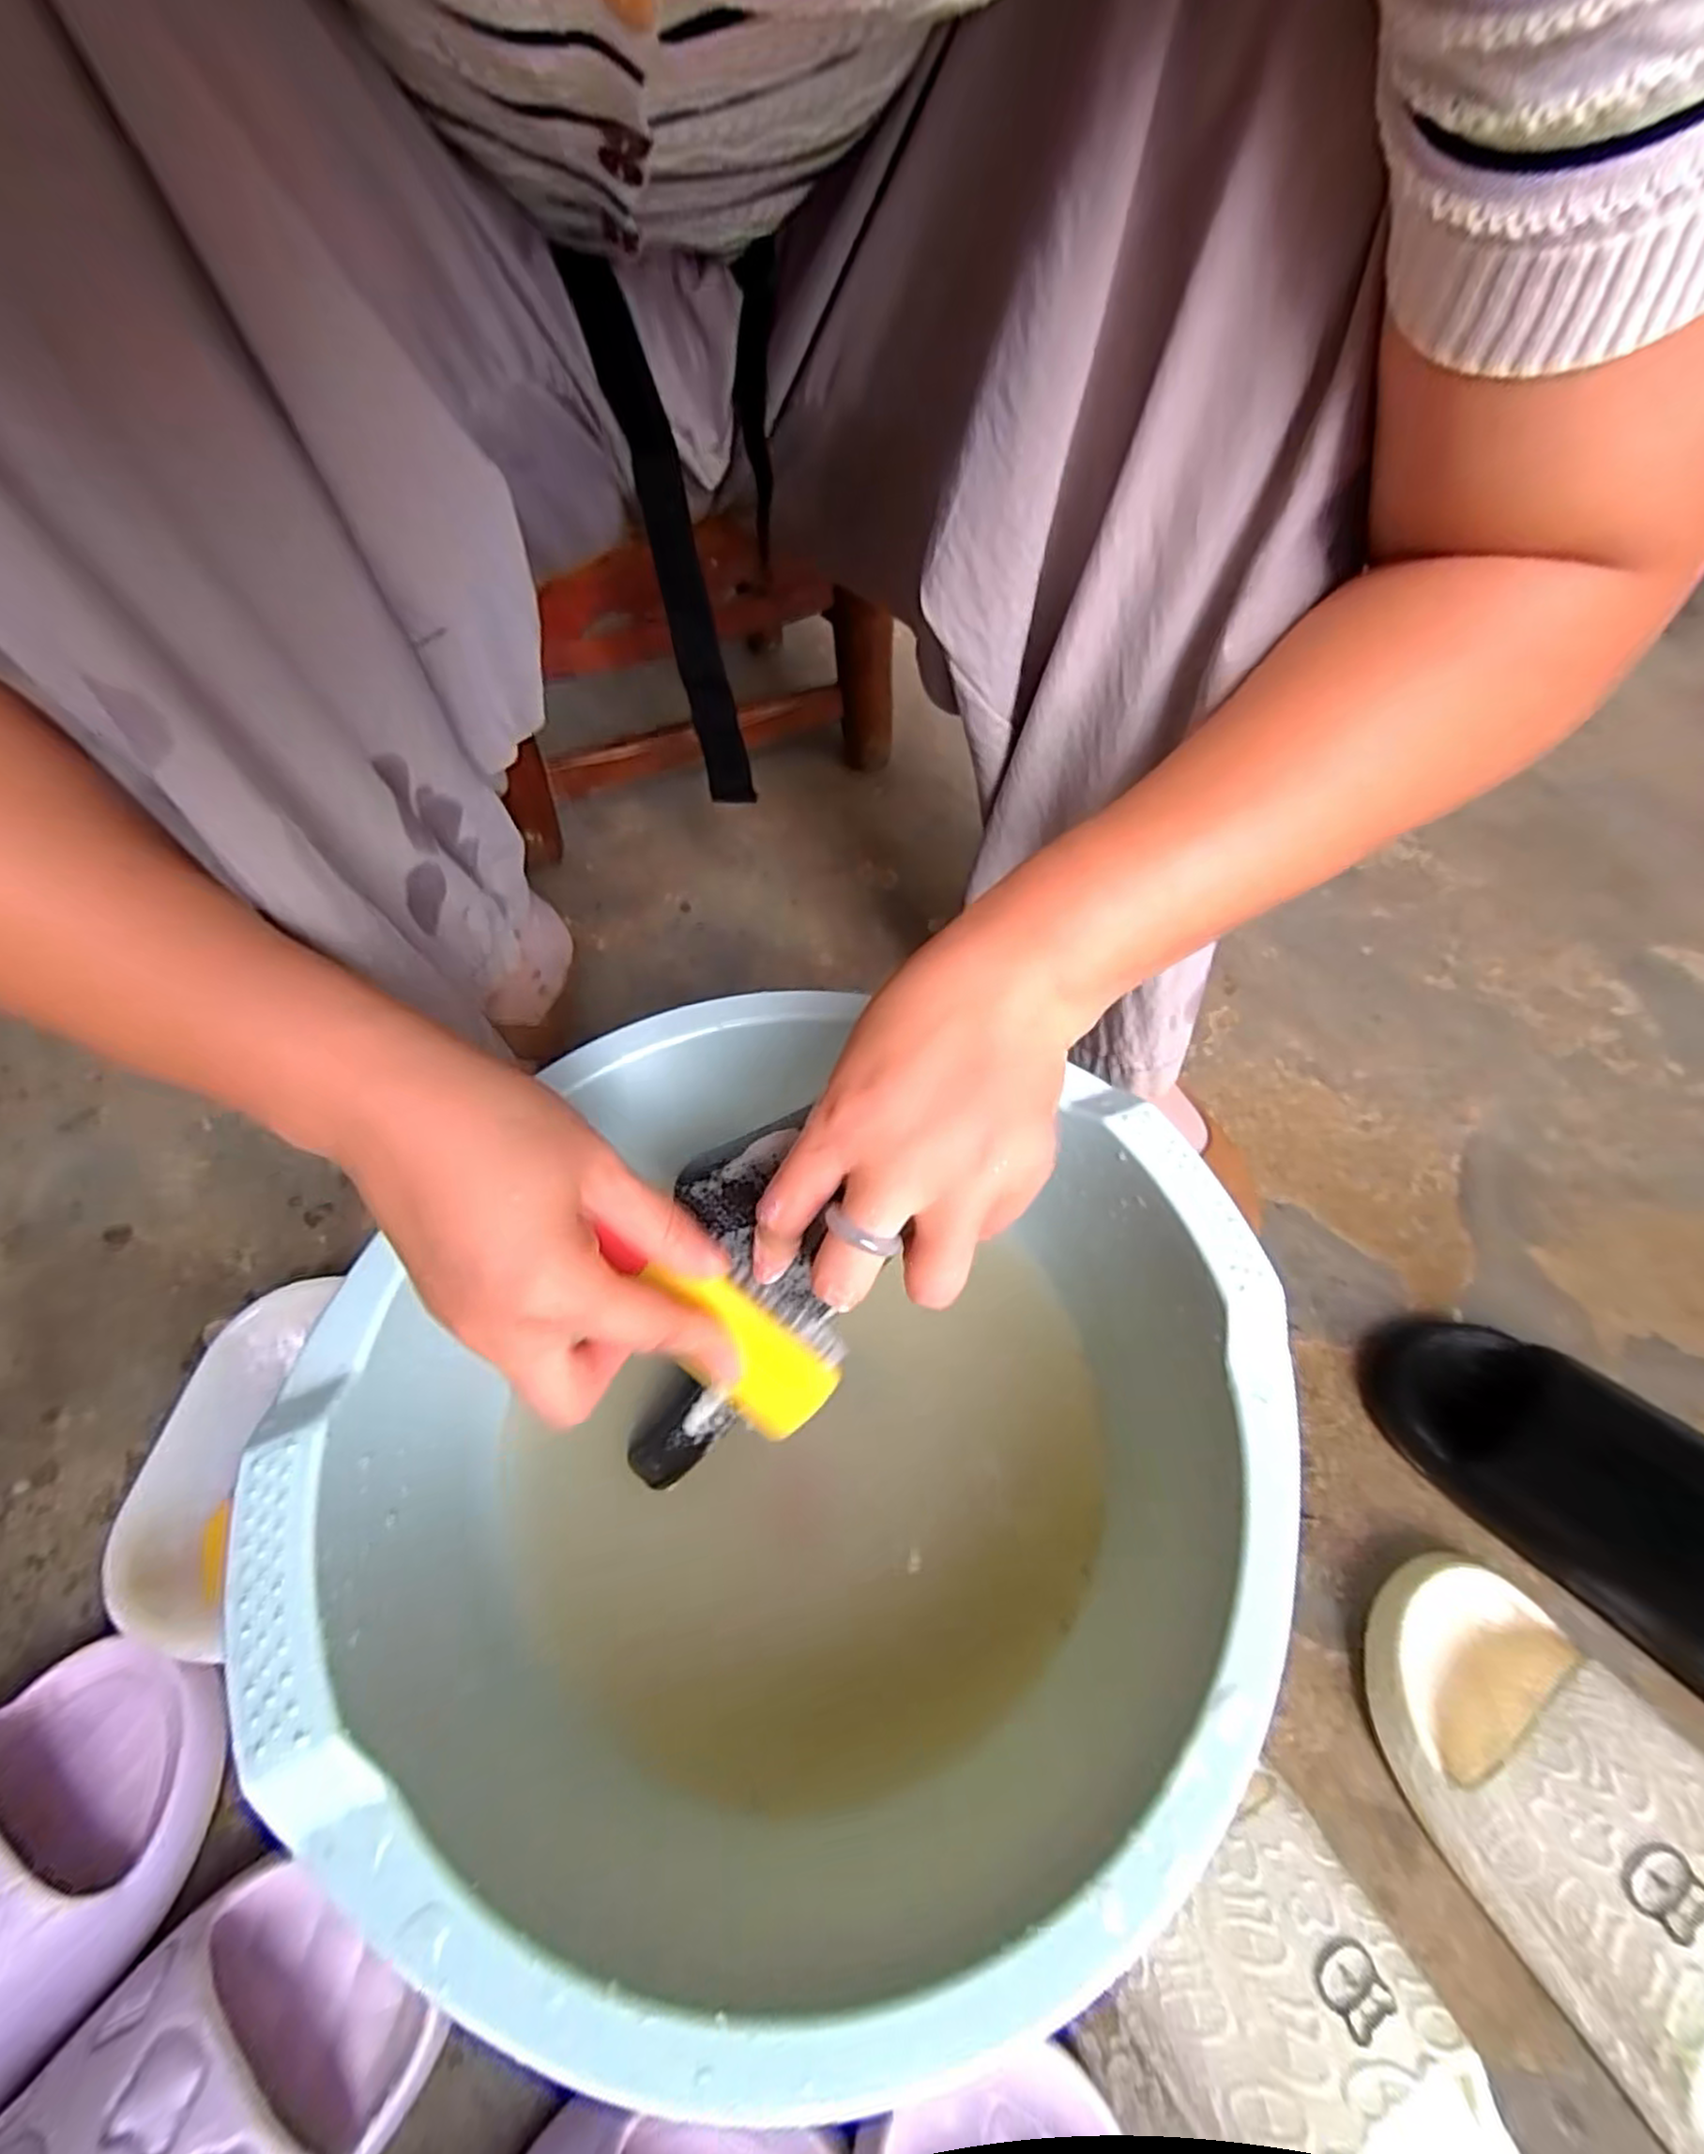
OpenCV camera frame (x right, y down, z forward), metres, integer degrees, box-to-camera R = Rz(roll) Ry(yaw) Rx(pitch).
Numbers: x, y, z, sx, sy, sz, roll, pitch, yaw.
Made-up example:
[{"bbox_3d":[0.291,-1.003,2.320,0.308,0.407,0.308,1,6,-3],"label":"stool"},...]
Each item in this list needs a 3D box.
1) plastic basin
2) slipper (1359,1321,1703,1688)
[{"bbox_3d":[-0.021,0.156,0.332,0.332,0.156,0.336,1,57,-2],"label":"plastic basin"},{"bbox_3d":[0.400,0.226,0.360,0.097,0.070,0.272,-37,66,-23],"label":"slipper"}]

